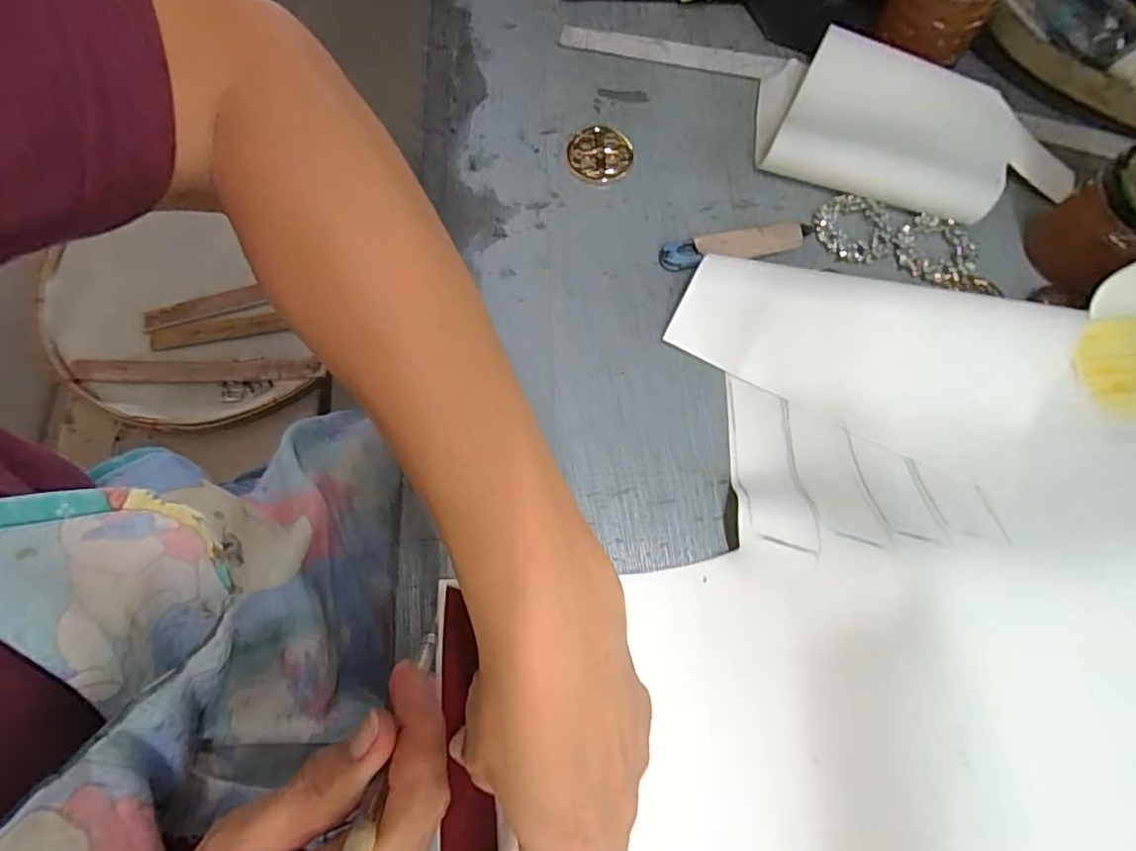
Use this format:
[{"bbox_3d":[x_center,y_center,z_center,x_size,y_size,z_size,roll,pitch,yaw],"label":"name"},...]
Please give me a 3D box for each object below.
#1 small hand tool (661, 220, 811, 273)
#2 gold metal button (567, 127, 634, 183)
[{"bbox_3d":[0.110,-0.116,0.381,0.102,0.011,0.023,-14,71,-6],"label":"small hand tool"},{"bbox_3d":[0.022,-0.187,0.408,0.044,0.006,0.041,0,70,-1],"label":"gold metal button"}]

